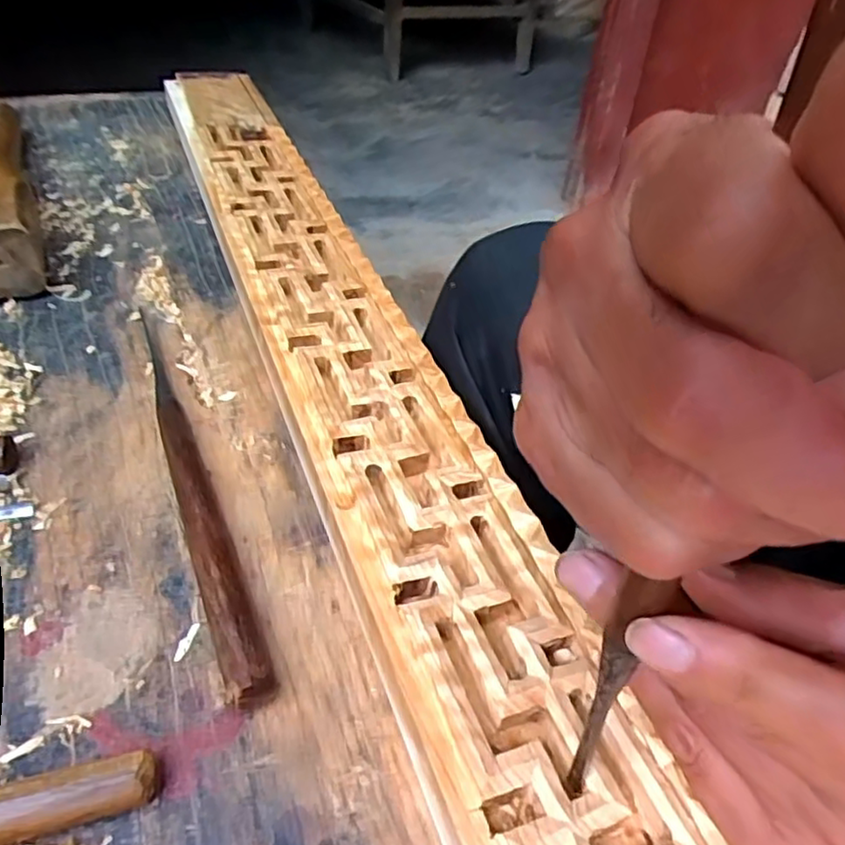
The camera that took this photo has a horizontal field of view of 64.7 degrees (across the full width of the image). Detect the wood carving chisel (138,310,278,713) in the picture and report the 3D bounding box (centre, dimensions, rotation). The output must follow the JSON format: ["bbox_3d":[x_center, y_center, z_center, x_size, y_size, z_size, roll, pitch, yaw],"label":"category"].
[{"bbox_3d":[-0.110,0.021,0.314,0.017,0.020,0.243,-14,47,-22],"label":"wood carving chisel"}]

